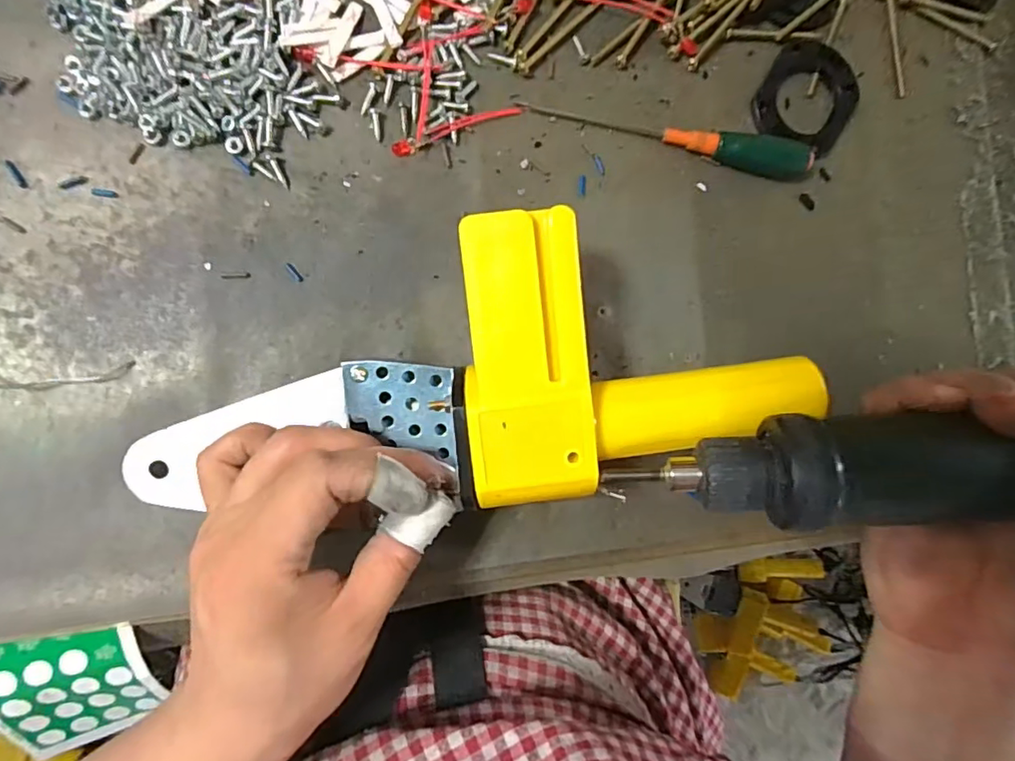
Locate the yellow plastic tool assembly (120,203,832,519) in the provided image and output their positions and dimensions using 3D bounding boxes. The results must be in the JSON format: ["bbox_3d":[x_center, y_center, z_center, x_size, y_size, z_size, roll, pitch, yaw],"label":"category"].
[{"bbox_3d":[-0.019,-0.004,0.216,0.276,0.035,0.104,-5,90,5],"label":"yellow plastic tool assembly"}]

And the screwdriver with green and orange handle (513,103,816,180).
[{"bbox_3d":[0.081,-0.118,0.270,0.146,0.016,0.016,7,88,-9],"label":"screwdriver with green and orange handle"}]

